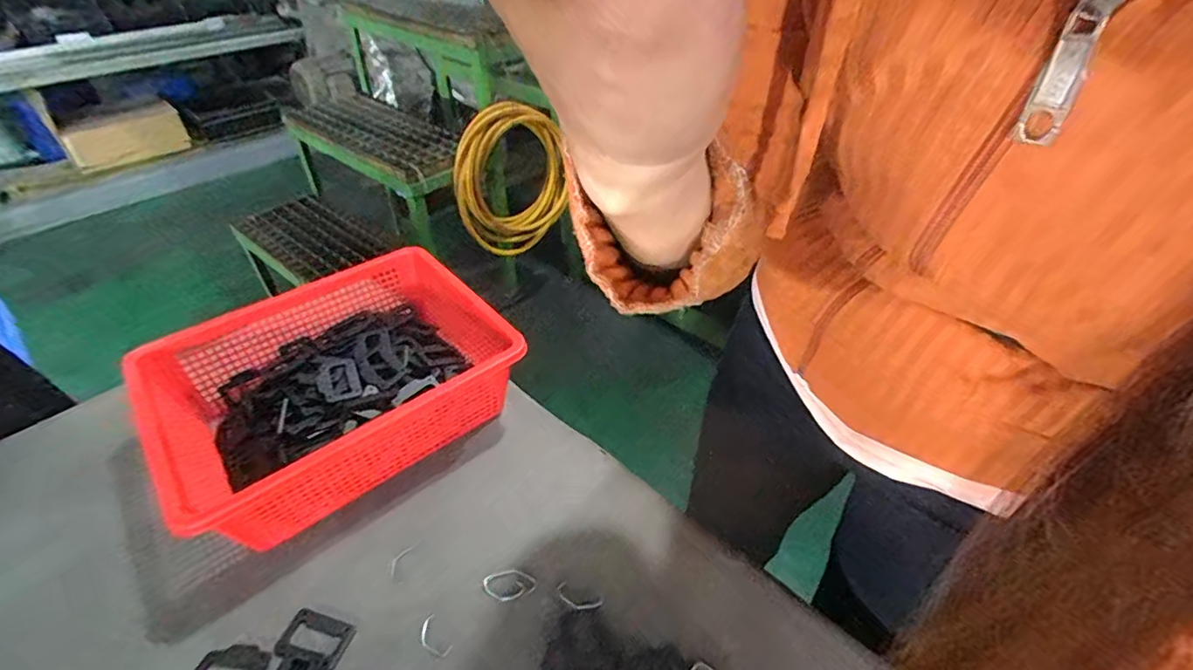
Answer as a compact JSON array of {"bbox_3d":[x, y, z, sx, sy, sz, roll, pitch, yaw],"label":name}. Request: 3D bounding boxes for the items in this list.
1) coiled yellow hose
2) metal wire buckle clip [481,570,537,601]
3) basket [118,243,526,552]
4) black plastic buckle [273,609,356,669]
[{"bbox_3d":[-0.222,-0.407,1.444,0.347,0.403,0.068,-27,48,-27],"label":"coiled yellow hose"},{"bbox_3d":[-0.072,0.205,0.440,0.042,0.004,0.026,-12,43,-13],"label":"metal wire buckle clip"},{"bbox_3d":[-0.245,0.047,0.537,0.304,0.106,0.232,-31,50,-30],"label":"basket"},{"bbox_3d":[-0.214,0.232,0.406,0.054,0.005,0.034,11,43,13],"label":"black plastic buckle"}]

